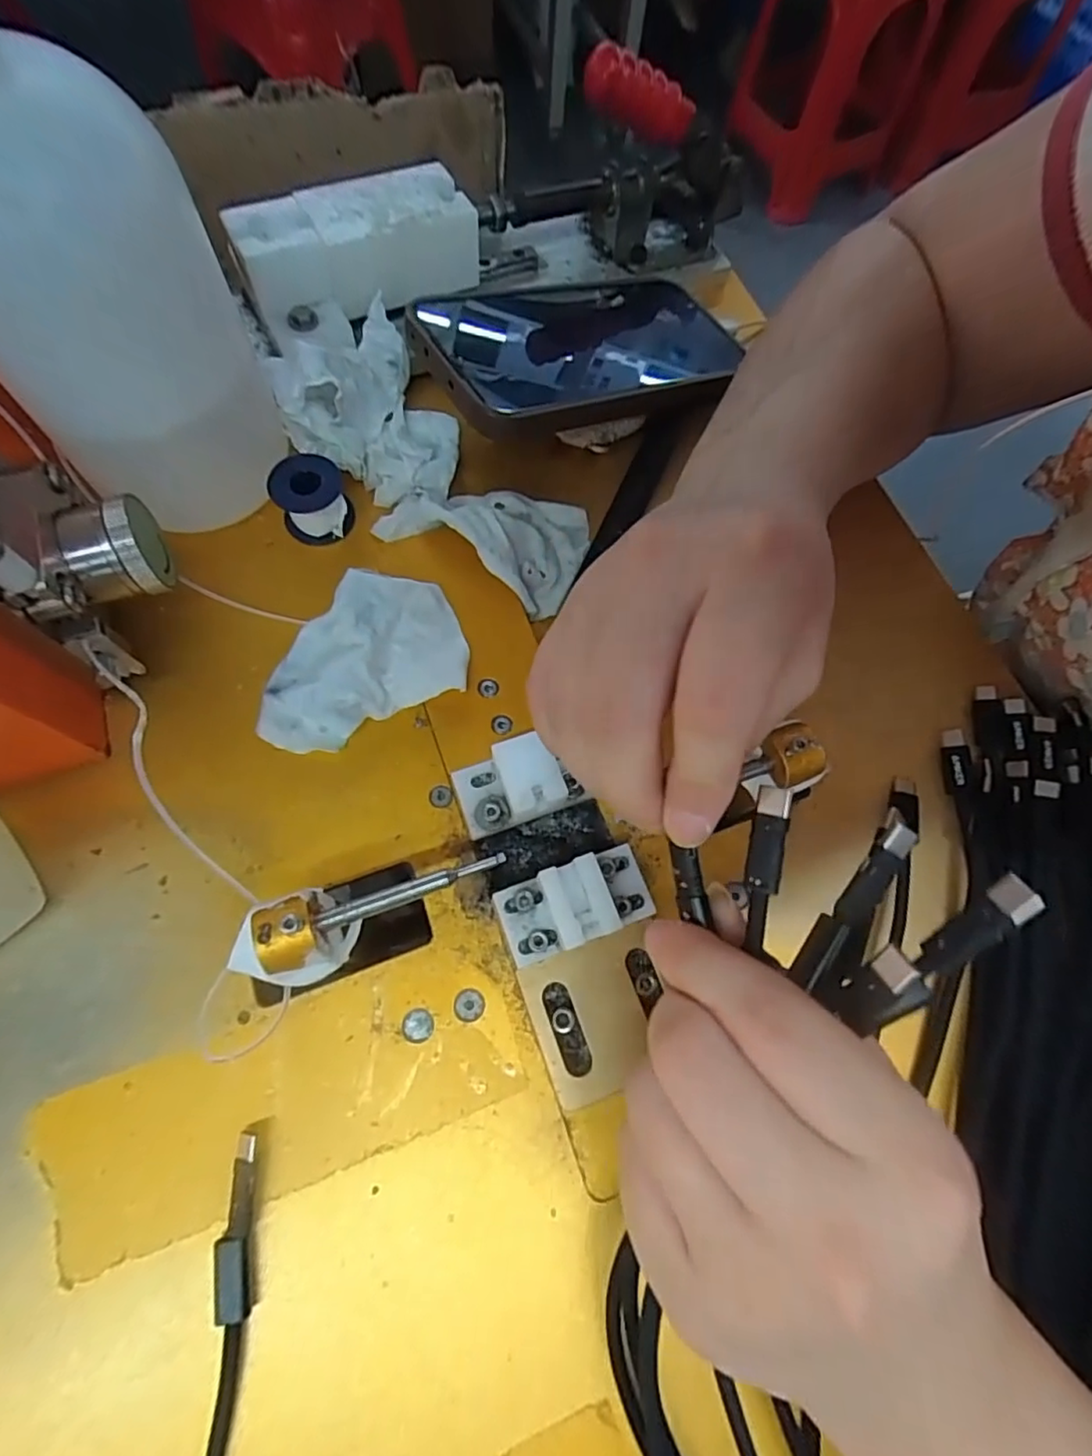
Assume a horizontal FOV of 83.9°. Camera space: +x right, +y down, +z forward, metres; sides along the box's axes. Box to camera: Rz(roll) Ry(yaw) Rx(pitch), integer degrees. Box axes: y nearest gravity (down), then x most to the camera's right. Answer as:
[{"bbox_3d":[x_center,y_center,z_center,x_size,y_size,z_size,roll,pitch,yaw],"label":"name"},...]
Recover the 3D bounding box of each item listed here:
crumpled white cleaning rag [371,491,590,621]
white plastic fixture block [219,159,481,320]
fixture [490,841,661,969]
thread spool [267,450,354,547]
[{"bbox_3d":[-0.023,-0.091,0.264,0.085,0.022,0.058,30,71,8],"label":"crumpled white cleaning rag"},{"bbox_3d":[-0.083,-0.215,0.273,0.101,0.031,0.043,-21,73,-12],"label":"white plastic fixture block"},{"bbox_3d":[0.010,0.059,0.206,0.050,0.027,0.025,-18,72,-9],"label":"fixture"},{"bbox_3d":[-0.100,-0.098,0.259,0.028,0.021,0.028,1,70,-2],"label":"thread spool"}]

